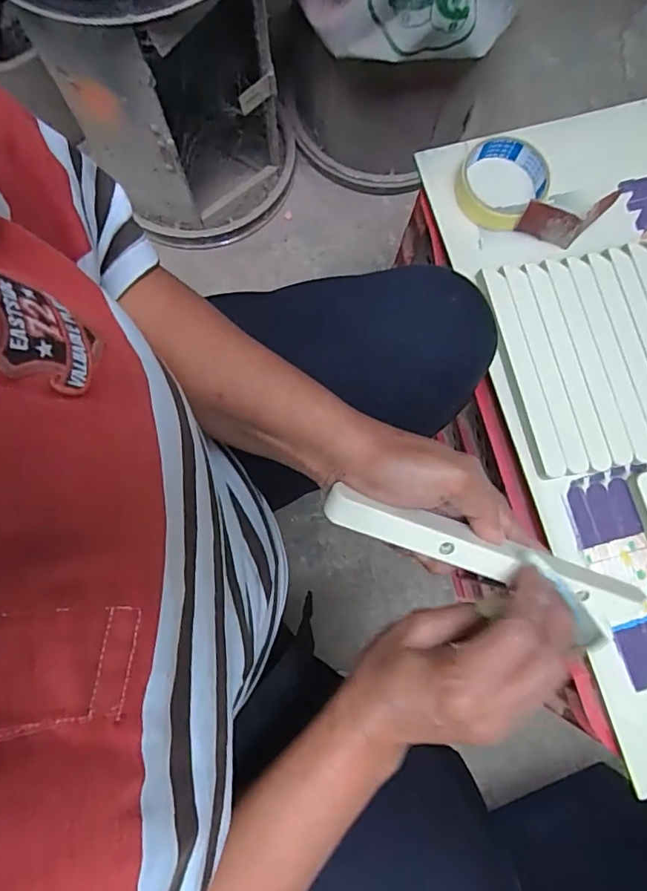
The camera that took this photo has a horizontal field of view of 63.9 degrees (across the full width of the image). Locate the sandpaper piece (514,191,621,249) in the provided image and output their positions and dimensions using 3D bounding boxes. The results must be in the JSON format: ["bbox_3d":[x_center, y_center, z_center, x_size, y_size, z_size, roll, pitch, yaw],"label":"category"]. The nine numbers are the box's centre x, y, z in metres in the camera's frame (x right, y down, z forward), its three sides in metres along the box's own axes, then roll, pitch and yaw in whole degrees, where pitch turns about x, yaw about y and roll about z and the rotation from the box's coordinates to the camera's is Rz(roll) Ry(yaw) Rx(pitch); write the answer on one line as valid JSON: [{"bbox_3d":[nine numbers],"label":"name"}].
[{"bbox_3d":[0.225,-0.205,0.473,0.086,0.038,0.029,-9,80,-1],"label":"sandpaper piece"}]

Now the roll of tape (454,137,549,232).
[{"bbox_3d":[0.170,-0.249,0.496,0.082,0.031,0.081,0,80,1],"label":"roll of tape"}]

